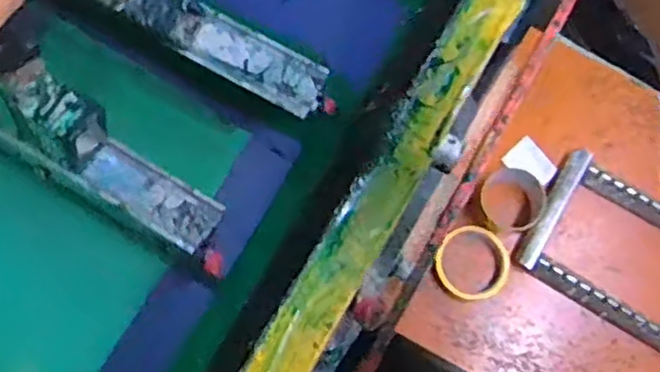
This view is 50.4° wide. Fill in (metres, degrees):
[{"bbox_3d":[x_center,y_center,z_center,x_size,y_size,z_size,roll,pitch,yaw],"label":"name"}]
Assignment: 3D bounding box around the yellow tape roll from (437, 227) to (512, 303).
[{"bbox_3d":[0.182,0.099,0.898,0.092,0.017,0.094,0,76,-2],"label":"yellow tape roll"}]

